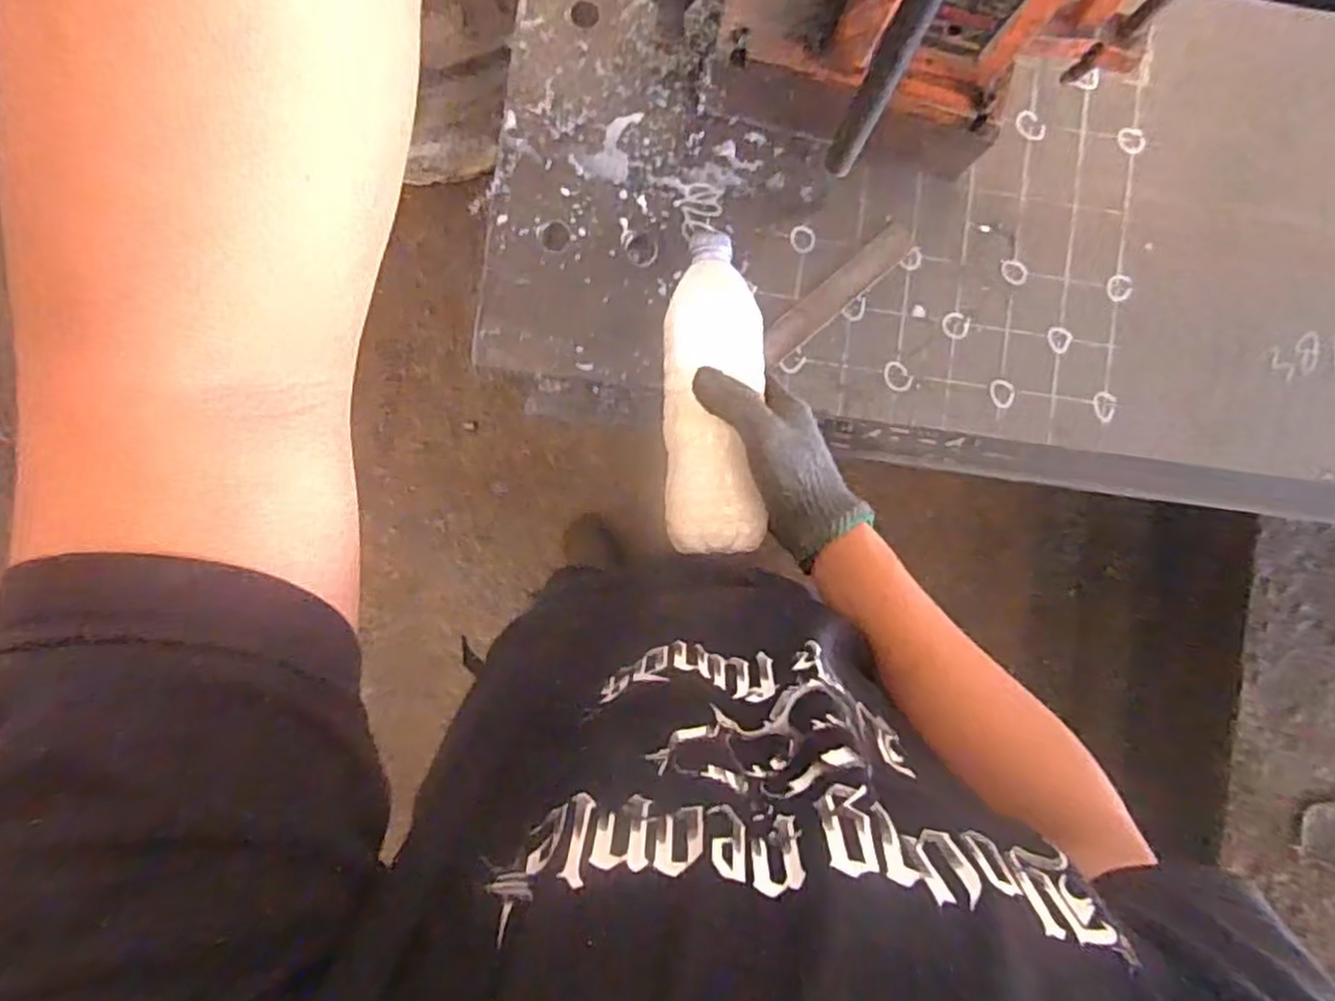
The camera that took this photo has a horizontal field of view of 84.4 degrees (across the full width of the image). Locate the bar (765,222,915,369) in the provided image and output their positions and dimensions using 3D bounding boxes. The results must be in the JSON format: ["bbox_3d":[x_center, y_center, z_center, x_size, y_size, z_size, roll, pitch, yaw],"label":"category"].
[{"bbox_3d":[0.153,-0.187,0.667,0.177,0.005,0.030,-41,93,-2],"label":"bar"}]

